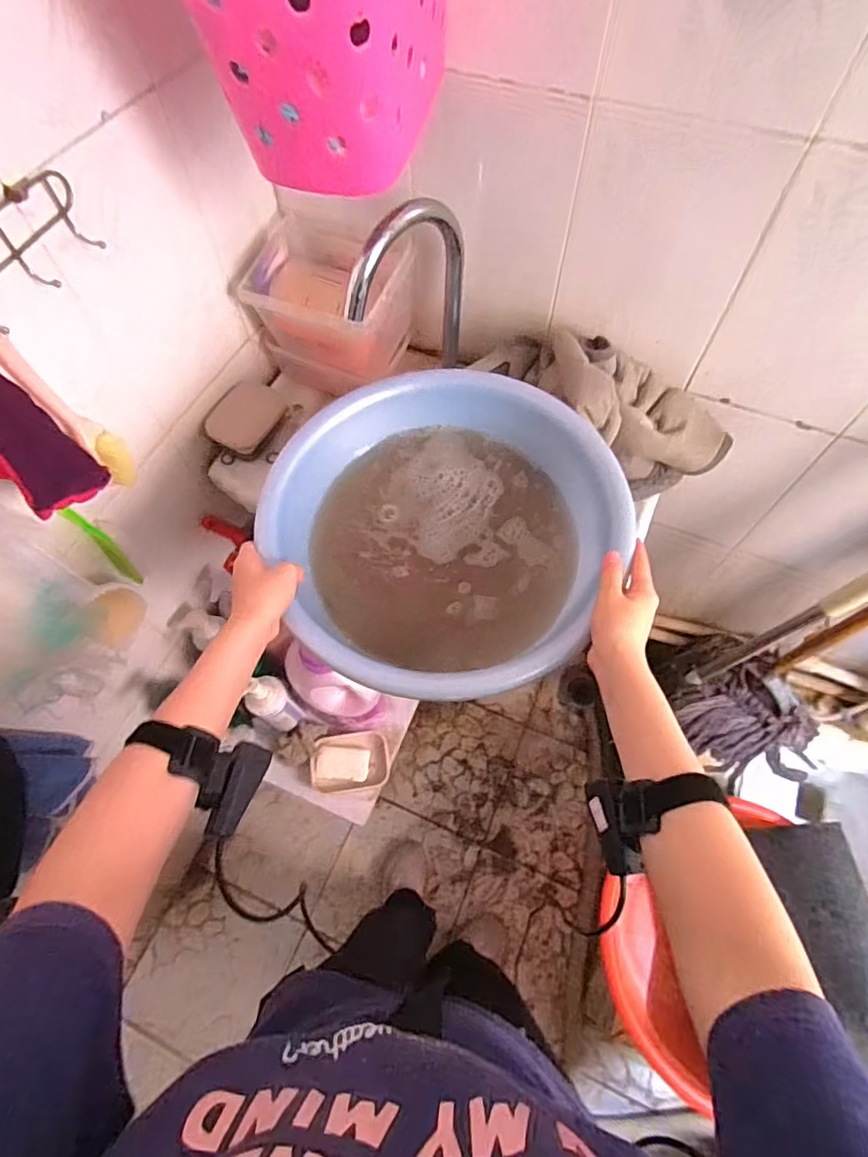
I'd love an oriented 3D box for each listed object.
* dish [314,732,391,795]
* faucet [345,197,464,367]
[{"bbox_3d":[-0.141,0.310,0.932,0.123,0.031,0.087,-9,63,-3],"label":"dish"},{"bbox_3d":[-0.027,-0.325,0.668,0.025,0.229,0.185,39,70,19],"label":"faucet"}]

